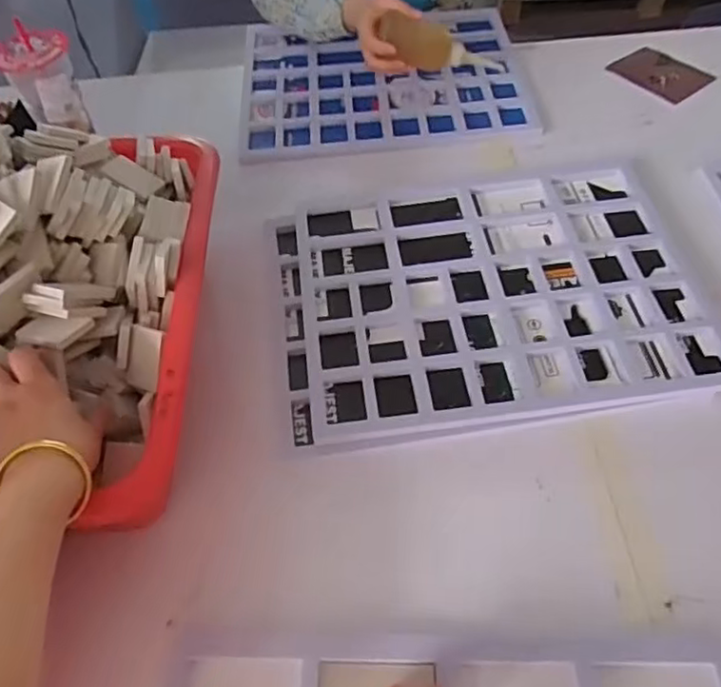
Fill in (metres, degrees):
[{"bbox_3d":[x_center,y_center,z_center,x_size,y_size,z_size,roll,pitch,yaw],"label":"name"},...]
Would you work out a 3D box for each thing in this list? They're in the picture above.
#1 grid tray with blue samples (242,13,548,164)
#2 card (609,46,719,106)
[{"bbox_3d":[0.032,-0.402,0.973,0.422,0.027,0.342,-9,54,-1],"label":"grid tray with blue samples"},{"bbox_3d":[0.444,-0.400,0.947,0.103,0.008,0.120,-34,61,-22],"label":"card"}]

